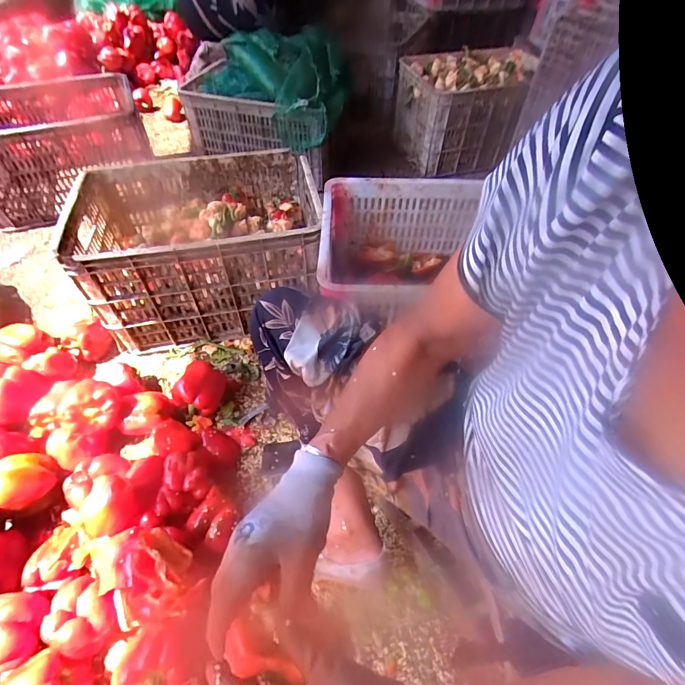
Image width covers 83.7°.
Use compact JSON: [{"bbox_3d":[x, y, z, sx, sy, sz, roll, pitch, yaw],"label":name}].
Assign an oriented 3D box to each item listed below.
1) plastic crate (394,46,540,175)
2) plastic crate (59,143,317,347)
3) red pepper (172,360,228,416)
[{"bbox_3d":[0.450,-0.859,1.435,0.438,0.301,0.369,-17,54,-14],"label":"plastic crate"},{"bbox_3d":[-0.329,-0.229,0.943,0.513,0.304,0.387,-7,52,-7],"label":"plastic crate"},{"bbox_3d":[-0.294,0.103,0.811,0.090,0.101,0.092,16,53,11],"label":"red pepper"}]

